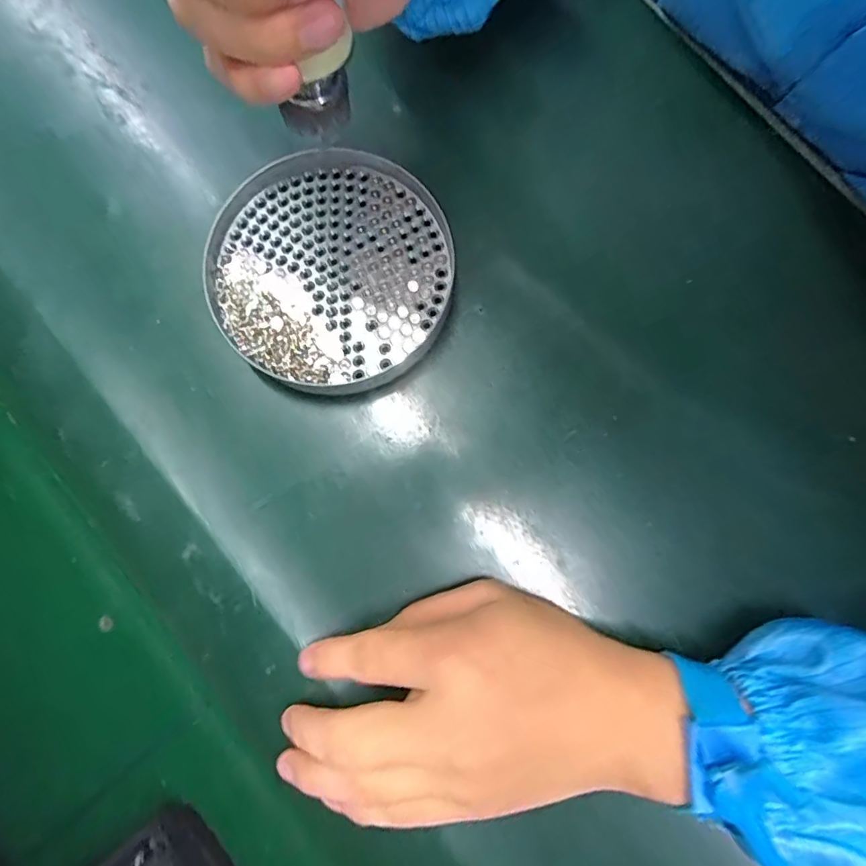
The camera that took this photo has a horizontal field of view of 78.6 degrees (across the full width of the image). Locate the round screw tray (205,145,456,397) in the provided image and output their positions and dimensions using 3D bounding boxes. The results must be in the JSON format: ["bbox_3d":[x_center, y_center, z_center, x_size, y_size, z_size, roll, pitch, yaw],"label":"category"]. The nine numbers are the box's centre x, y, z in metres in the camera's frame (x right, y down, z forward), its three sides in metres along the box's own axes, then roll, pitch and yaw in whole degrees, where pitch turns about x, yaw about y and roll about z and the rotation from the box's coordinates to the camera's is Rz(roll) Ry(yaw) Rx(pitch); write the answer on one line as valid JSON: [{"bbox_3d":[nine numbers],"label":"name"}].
[{"bbox_3d":[-0.048,-0.076,0.259,0.111,0.028,0.114,0,78,-1],"label":"round screw tray"}]

